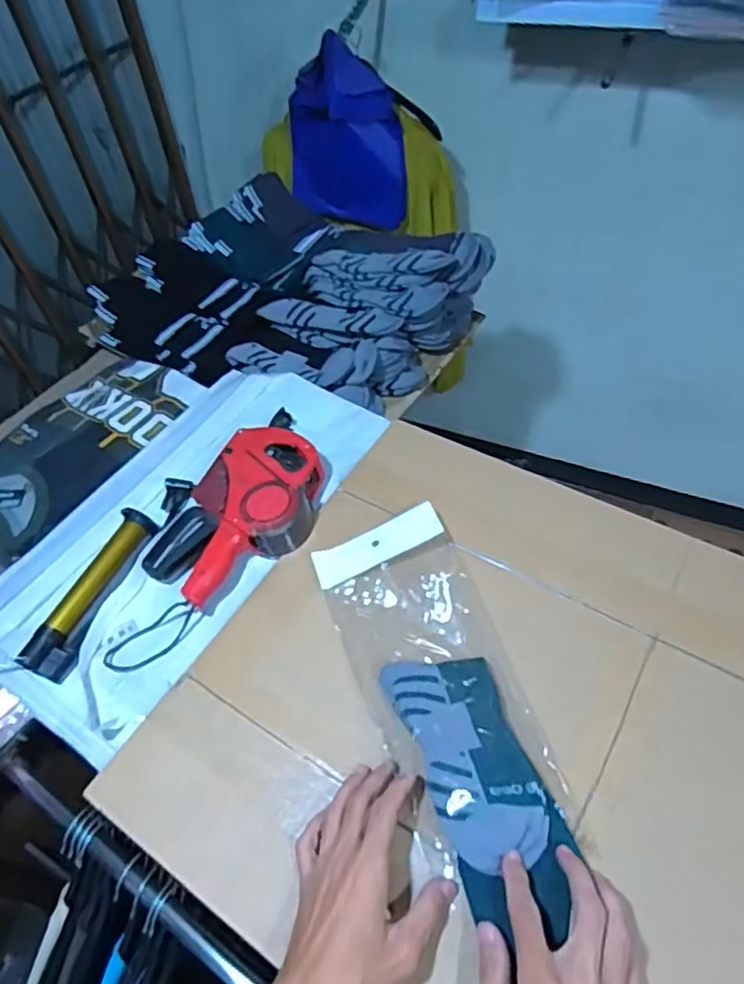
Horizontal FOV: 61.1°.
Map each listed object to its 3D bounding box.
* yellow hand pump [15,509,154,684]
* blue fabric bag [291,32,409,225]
[{"bbox_3d":[-0.287,0.102,0.652,0.043,0.026,0.186,12,55,14],"label":"yellow hand pump"},{"bbox_3d":[-0.054,-0.711,1.270,0.232,0.321,0.079,-1,53,4],"label":"blue fabric bag"}]

